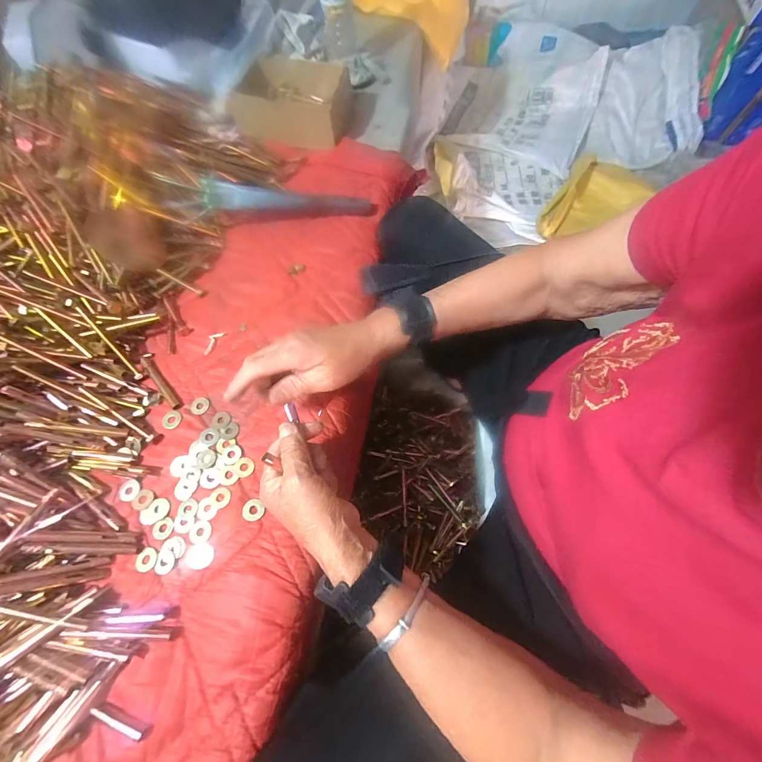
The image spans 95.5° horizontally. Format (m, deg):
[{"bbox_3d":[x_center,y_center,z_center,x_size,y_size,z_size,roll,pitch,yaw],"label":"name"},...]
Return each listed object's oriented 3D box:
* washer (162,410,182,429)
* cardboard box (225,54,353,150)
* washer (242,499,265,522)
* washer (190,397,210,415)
[{"bbox_3d":[-0.246,0.045,0.407,0.021,0.004,0.022,2,66,2],"label":"washer"},{"bbox_3d":[-0.161,-0.498,0.610,0.204,0.057,0.153,0,65,2],"label":"cardboard box"},{"bbox_3d":[-0.134,0.135,0.361,0.022,0.004,0.021,-1,65,1],"label":"washer"},{"bbox_3d":[-0.218,0.029,0.414,0.022,0.004,0.021,-1,65,1],"label":"washer"}]

